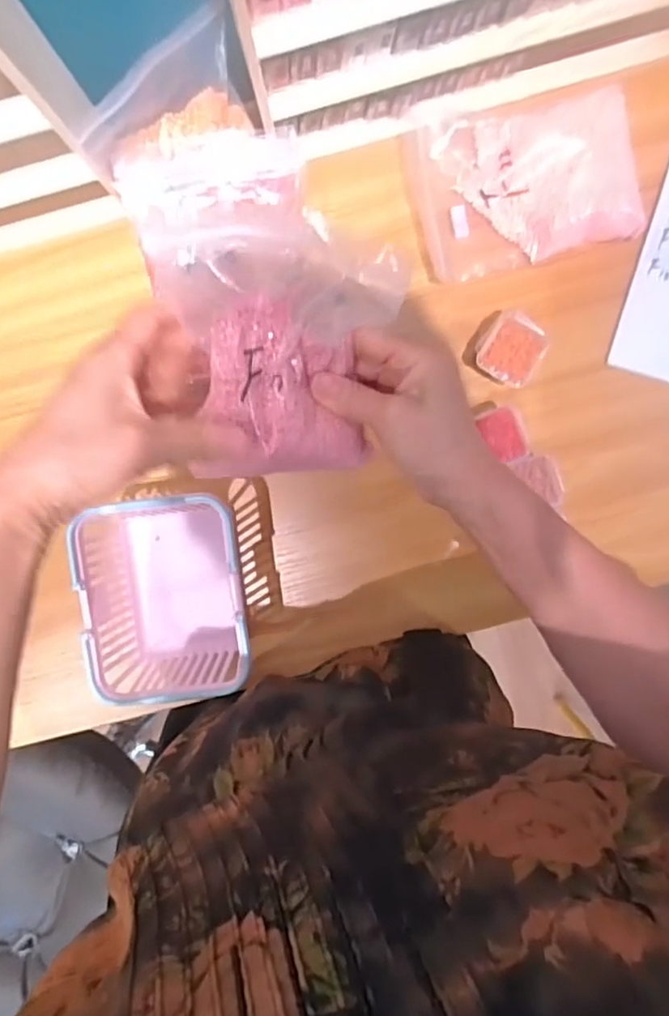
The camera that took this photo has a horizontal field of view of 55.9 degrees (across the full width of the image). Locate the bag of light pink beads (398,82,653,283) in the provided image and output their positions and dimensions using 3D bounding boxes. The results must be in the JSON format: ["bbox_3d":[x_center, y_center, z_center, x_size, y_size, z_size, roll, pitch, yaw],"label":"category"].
[{"bbox_3d":[0.156,-0.266,0.518,0.173,0.030,0.121,-12,94,2],"label":"bag of light pink beads"}]

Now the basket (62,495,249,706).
[{"bbox_3d":[-0.135,0.069,0.526,0.128,0.090,0.156,-3,94,1],"label":"basket"}]

